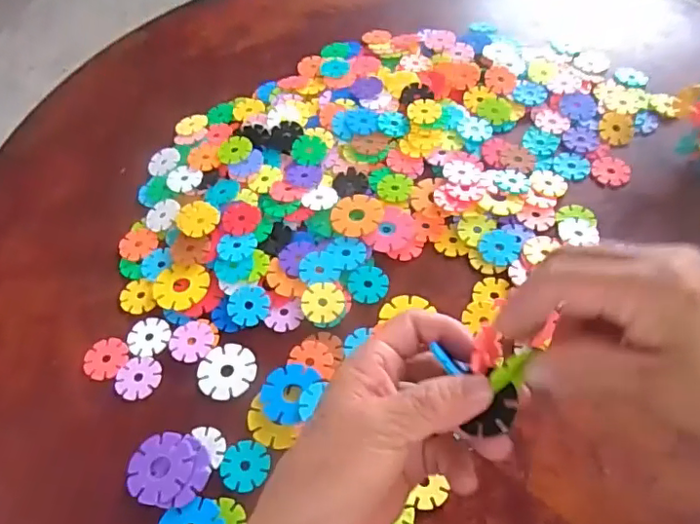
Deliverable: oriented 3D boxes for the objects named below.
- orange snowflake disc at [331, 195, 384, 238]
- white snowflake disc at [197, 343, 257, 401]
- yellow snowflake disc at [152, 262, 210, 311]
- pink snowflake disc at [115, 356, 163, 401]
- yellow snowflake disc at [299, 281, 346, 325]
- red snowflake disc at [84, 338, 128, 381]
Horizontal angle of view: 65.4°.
[{"bbox_3d":[0.006,-0.039,0.454,0.043,0.004,0.042,-2,55,3],"label":"orange snowflake disc"},{"bbox_3d":[-0.088,0.079,0.393,0.040,0.004,0.041,-2,55,3],"label":"white snowflake disc"},{"bbox_3d":[-0.134,0.019,0.432,0.043,0.005,0.040,-2,55,3],"label":"yellow snowflake disc"},{"bbox_3d":[-0.153,0.084,0.394,0.031,0.004,0.032,-2,55,3],"label":"pink snowflake disc"},{"bbox_3d":[-0.020,0.031,0.414,0.032,0.004,0.033,3,64,-6],"label":"yellow snowflake disc"},{"bbox_3d":[-0.180,0.071,0.404,0.030,0.004,0.033,-2,55,3],"label":"red snowflake disc"}]

